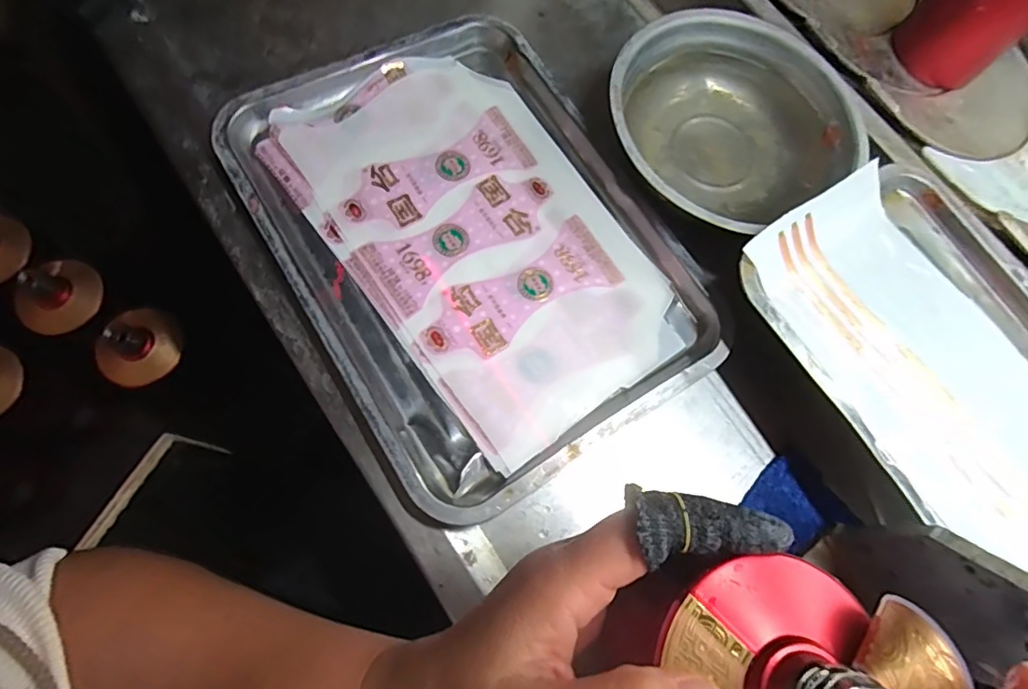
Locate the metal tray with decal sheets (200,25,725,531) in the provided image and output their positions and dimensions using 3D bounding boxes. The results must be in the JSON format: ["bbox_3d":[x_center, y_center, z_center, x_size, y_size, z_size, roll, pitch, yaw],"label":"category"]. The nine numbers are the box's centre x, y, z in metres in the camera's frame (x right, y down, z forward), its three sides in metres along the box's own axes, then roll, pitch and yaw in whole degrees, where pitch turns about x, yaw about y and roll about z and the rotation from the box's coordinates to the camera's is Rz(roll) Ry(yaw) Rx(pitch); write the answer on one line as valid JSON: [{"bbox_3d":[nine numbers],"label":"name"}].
[{"bbox_3d":[-0.034,-0.081,0.385,0.254,0.043,0.335,-33,77,-9],"label":"metal tray with decal sheets"}]

